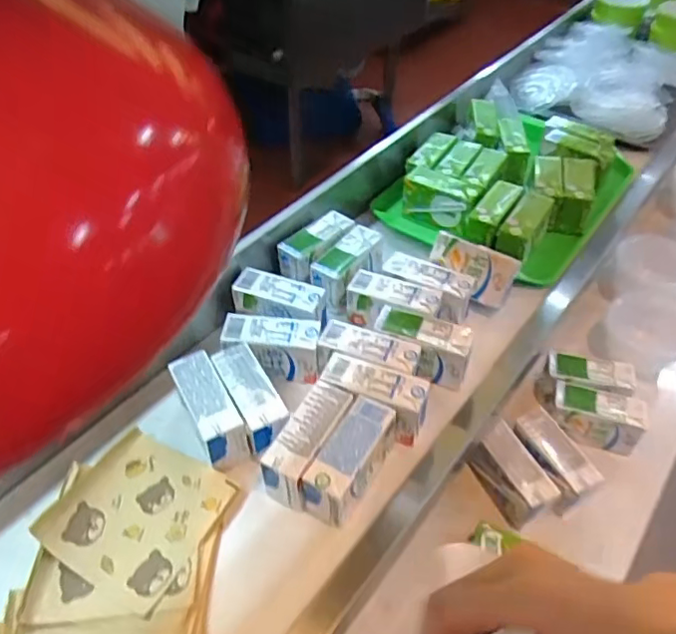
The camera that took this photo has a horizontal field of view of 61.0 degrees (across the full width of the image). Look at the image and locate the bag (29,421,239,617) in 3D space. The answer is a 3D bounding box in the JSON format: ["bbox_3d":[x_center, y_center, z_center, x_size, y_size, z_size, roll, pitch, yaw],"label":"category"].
[{"bbox_3d":[-0.188,0.181,0.539,0.138,0.020,0.136,19,50,17],"label":"bag"}]

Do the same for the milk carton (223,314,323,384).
[{"bbox_3d":[-0.073,0.033,0.657,0.105,0.061,0.046,7,47,7],"label":"milk carton"}]

